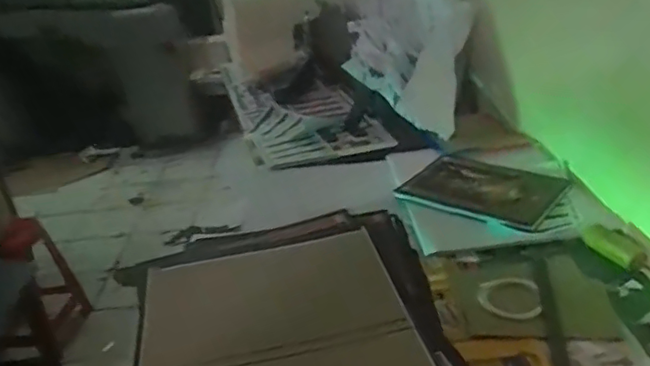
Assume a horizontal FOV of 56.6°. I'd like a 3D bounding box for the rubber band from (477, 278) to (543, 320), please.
[{"bbox_3d":[0.290,0.178,0.948,0.096,0.009,0.094,3,28,19],"label":"rubber band"}]

